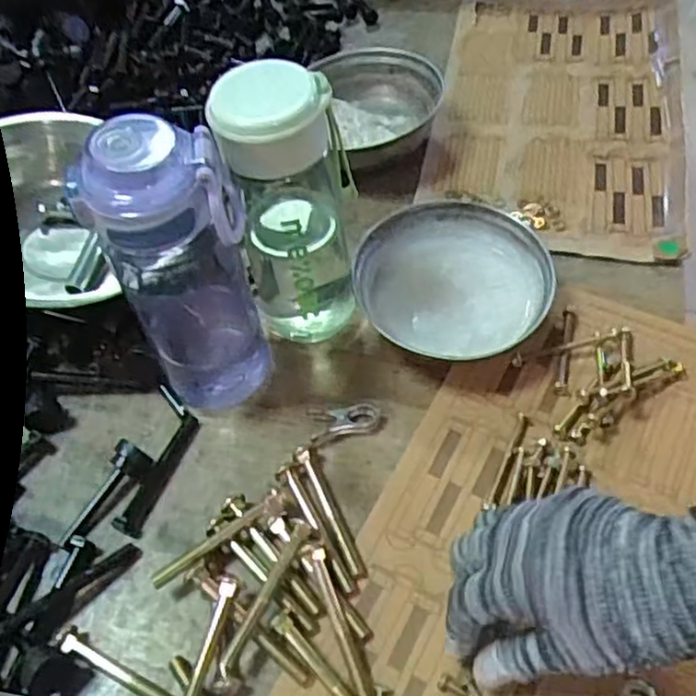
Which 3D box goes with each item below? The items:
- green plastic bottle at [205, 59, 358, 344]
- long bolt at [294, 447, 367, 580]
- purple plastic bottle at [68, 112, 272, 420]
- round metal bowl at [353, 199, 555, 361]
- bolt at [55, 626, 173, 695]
[{"bbox_3d":[-0.032,-0.083,0.483,0.084,0.201,0.066,-6,55,0],"label":"green plastic bottle"},{"bbox_3d":[-0.012,0.106,0.463,0.009,0.013,0.096,-23,57,-12],"label":"long bolt"},{"bbox_3d":[-0.100,-0.041,0.456,0.088,0.218,0.074,-17,55,-8],"label":"purple plastic bottle"},{"bbox_3d":[0.078,-0.046,0.534,0.139,0.046,0.138,-2,55,3],"label":"round metal bowl"},{"bbox_3d":[-0.137,0.190,0.420,0.089,0.016,0.013,23,59,18],"label":"bolt"}]

